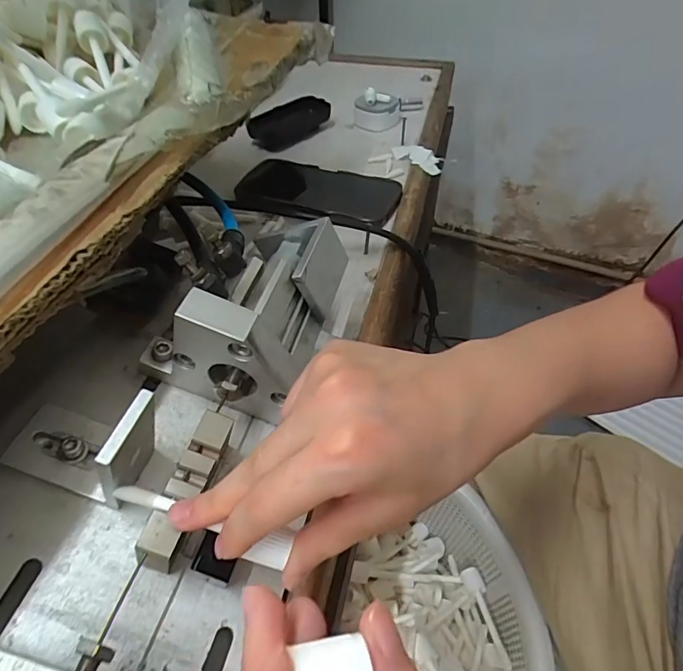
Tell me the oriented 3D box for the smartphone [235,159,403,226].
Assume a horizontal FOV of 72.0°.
[{"bbox_3d":[-0.022,-0.157,0.500,0.163,0.013,0.083,18,50,17],"label":"smartphone"}]

